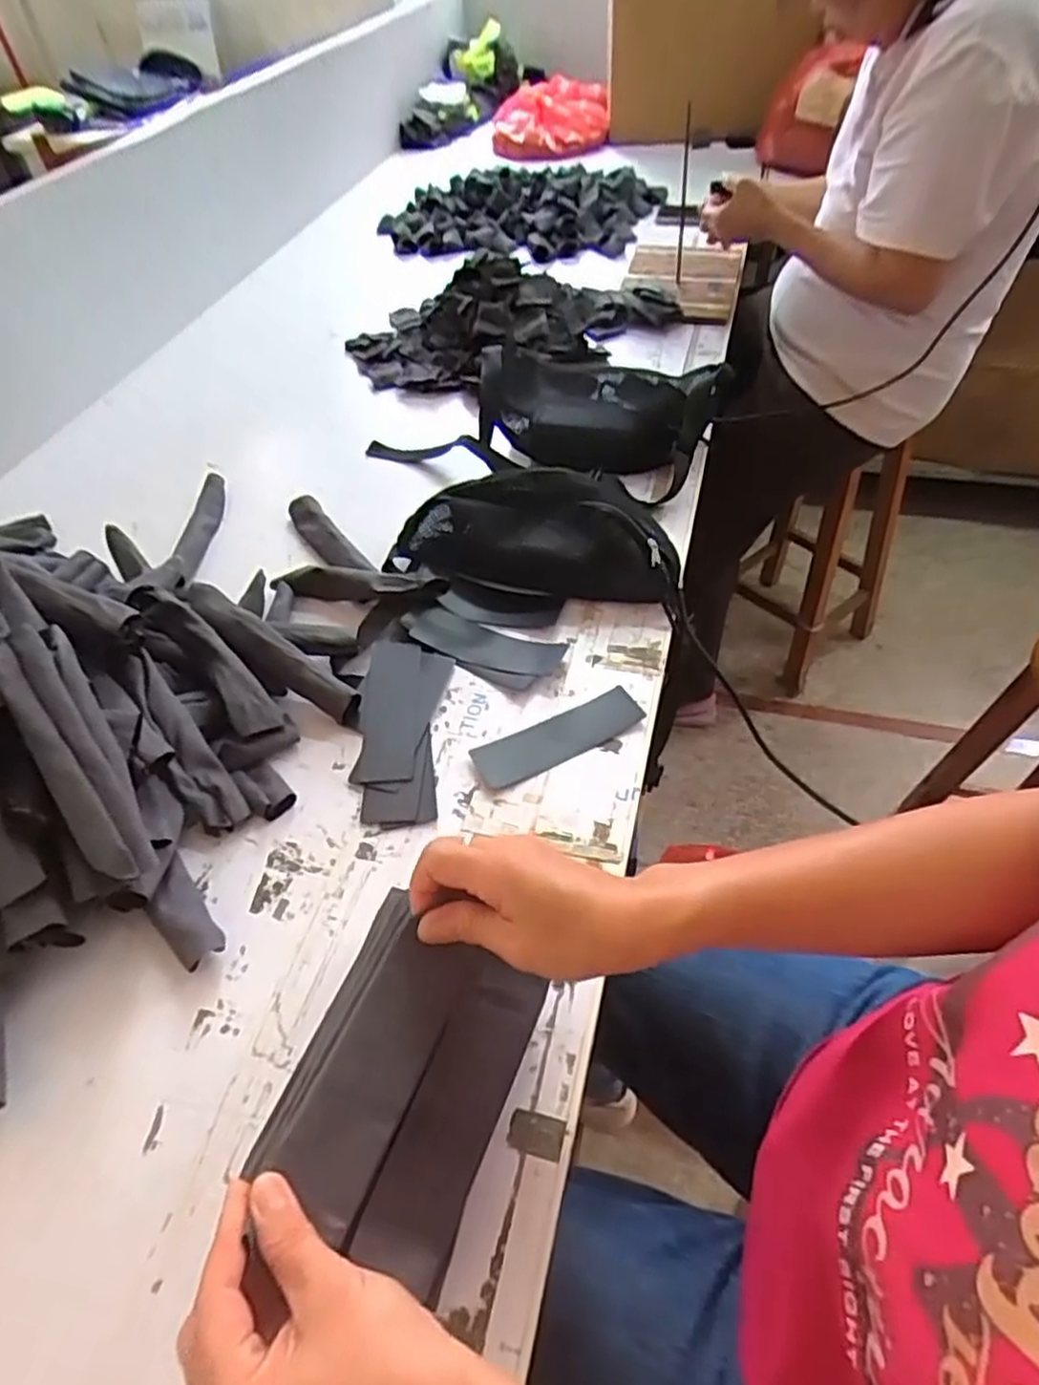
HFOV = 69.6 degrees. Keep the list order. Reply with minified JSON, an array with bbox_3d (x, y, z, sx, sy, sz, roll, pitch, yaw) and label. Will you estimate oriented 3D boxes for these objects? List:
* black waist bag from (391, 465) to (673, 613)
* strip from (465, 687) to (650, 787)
[{"bbox_3d":[0.008,-0.154,0.745,0.286,0.076,0.133,-2,49,2],"label":"black waist bag"},{"bbox_3d":[0.035,0.036,0.631,0.147,0.005,0.047,-22,52,-15],"label":"strip"}]

